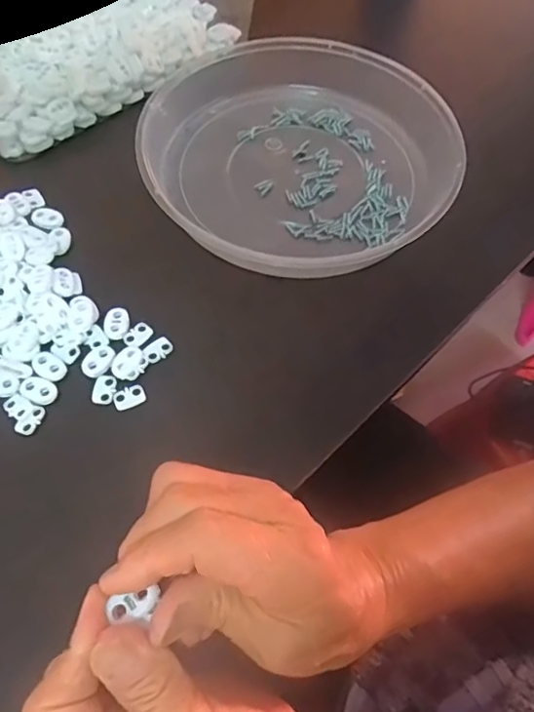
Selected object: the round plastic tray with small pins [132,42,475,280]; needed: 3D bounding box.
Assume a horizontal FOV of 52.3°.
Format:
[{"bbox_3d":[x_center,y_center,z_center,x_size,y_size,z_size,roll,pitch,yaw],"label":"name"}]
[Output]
[{"bbox_3d":[0.023,-0.167,0.423,0.239,0.041,0.226,2,61,-3],"label":"round plastic tray with small pins"}]

